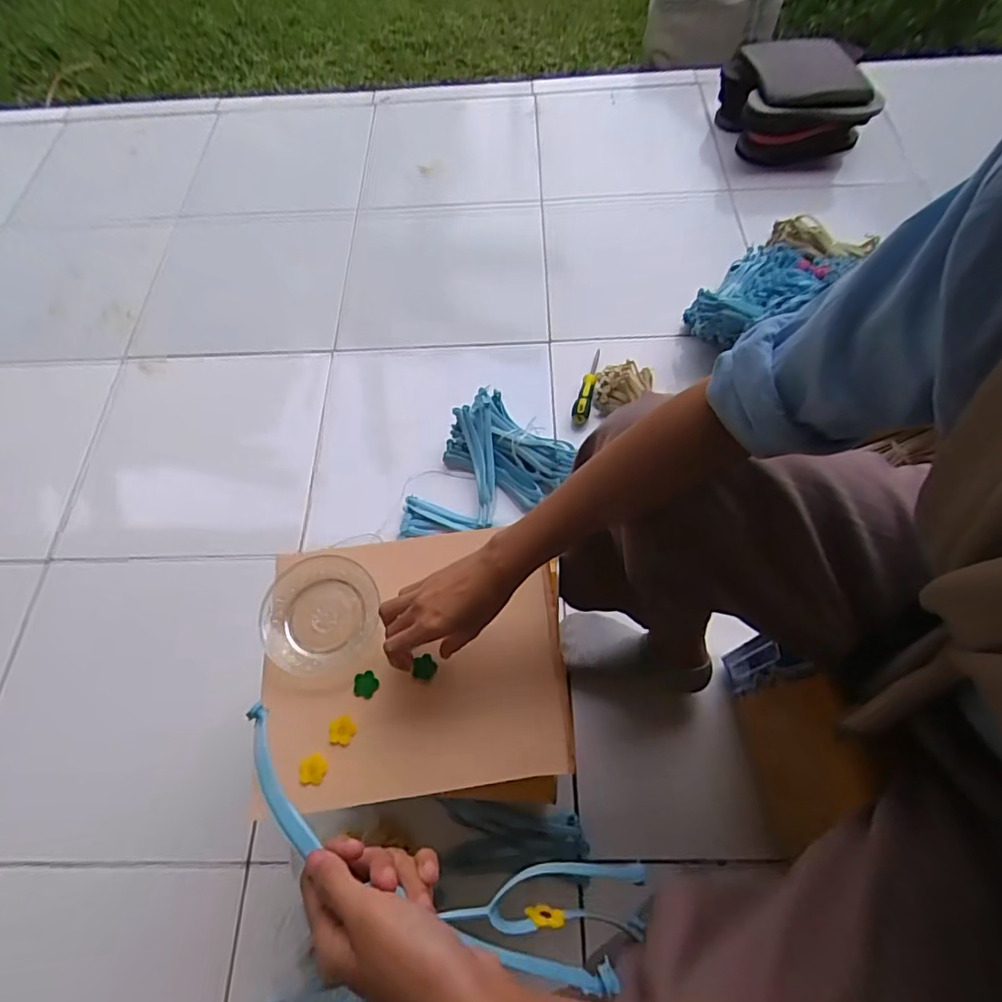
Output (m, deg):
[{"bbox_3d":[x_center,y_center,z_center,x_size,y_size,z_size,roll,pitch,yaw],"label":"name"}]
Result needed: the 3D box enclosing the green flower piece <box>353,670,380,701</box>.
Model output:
[{"bbox_3d":[-0.128,0.174,0.521,0.023,0.004,0.024,-1,64,3],"label":"green flower piece"}]

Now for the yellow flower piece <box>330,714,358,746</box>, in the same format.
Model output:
[{"bbox_3d":[-0.142,0.205,0.495,0.024,0.004,0.024,-1,64,3],"label":"yellow flower piece"}]

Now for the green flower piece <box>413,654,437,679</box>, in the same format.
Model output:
[{"bbox_3d":[-0.071,0.156,0.517,0.020,0.004,0.023,19,78,-3],"label":"green flower piece"}]

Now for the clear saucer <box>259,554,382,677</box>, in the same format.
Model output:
[{"bbox_3d":[-0.176,0.111,0.539,0.110,0.019,0.110,-1,64,3],"label":"clear saucer"}]

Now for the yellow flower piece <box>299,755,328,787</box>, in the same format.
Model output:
[{"bbox_3d":[-0.166,0.237,0.488,0.025,0.004,0.025,-4,64,1],"label":"yellow flower piece"}]

